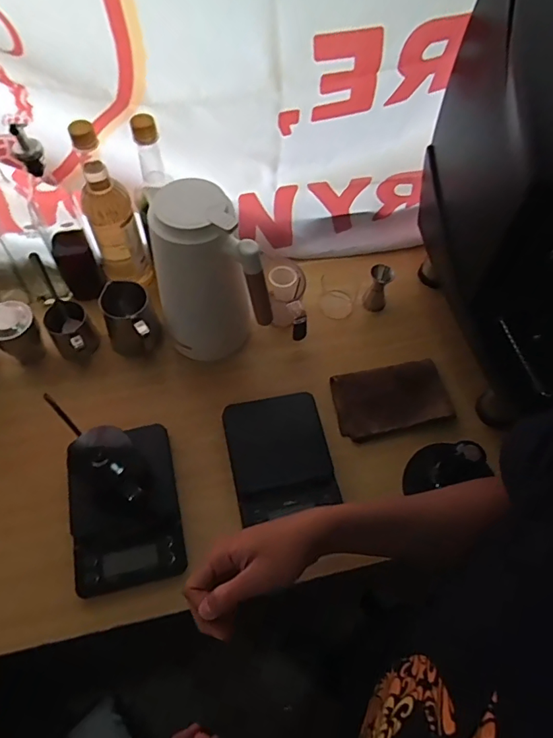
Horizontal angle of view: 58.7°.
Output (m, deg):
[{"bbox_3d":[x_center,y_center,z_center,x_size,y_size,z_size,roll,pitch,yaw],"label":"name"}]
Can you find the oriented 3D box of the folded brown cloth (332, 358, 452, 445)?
[{"bbox_3d":[0.166,0.041,0.711,0.164,0.016,0.103,-10,60,-8],"label":"folded brown cloth"}]

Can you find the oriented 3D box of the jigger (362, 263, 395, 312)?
[{"bbox_3d":[0.162,-0.130,0.782,0.036,0.064,0.041,16,60,7],"label":"jigger"}]

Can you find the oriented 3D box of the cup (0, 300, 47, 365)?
[{"bbox_3d":[-0.376,-0.051,0.709,0.067,0.084,0.063,1,59,-1],"label":"cup"}]

